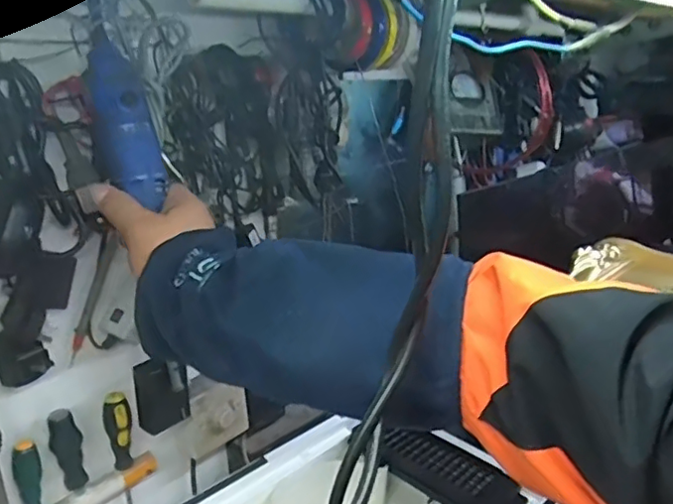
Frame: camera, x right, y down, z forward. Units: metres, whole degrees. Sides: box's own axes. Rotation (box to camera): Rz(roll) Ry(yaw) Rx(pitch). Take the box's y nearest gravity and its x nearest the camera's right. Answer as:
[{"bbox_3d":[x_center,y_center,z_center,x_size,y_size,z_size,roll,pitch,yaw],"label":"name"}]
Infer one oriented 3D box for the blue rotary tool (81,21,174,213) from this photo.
[{"bbox_3d":[-0.180,-0.113,0.492,0.046,0.149,0.045,-18,-1,0],"label":"blue rotary tool"}]

